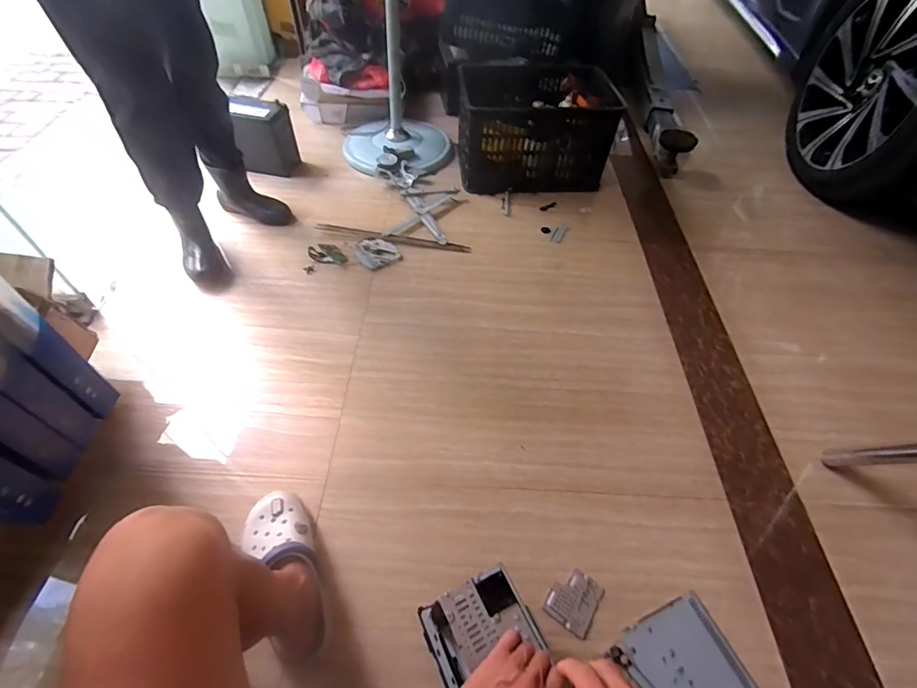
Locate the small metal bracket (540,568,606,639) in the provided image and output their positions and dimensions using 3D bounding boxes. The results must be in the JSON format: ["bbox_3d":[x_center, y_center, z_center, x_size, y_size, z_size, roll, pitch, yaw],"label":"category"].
[{"bbox_3d":[0.192,0.424,0.734,0.076,0.011,0.090,29,56,19],"label":"small metal bracket"}]

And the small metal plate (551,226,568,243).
[{"bbox_3d":[0.310,-0.337,1.357,0.031,0.005,0.074,27,67,10],"label":"small metal plate"}]

